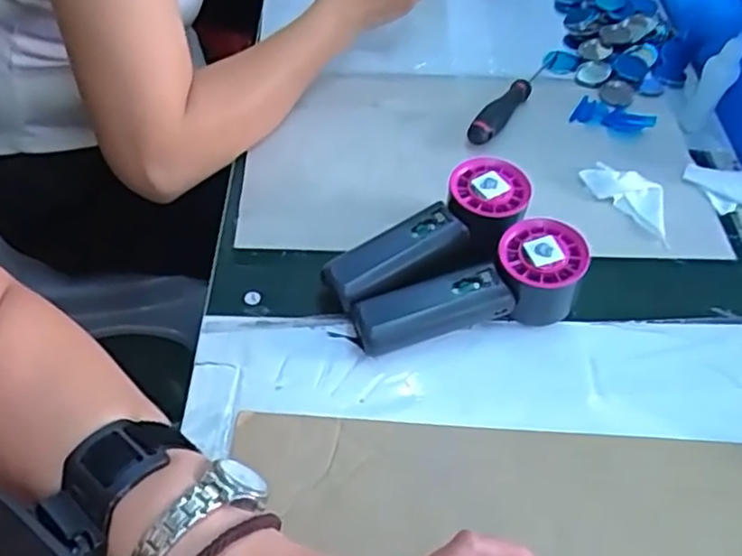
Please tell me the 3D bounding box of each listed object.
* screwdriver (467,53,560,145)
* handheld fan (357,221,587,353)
[{"bbox_3d":[0.130,-0.167,0.618,0.019,0.017,0.159,28,55,17],"label":"screwdriver"},{"bbox_3d":[0.064,0.006,0.458,0.149,0.056,0.050,-9,53,-11],"label":"handheld fan"}]

